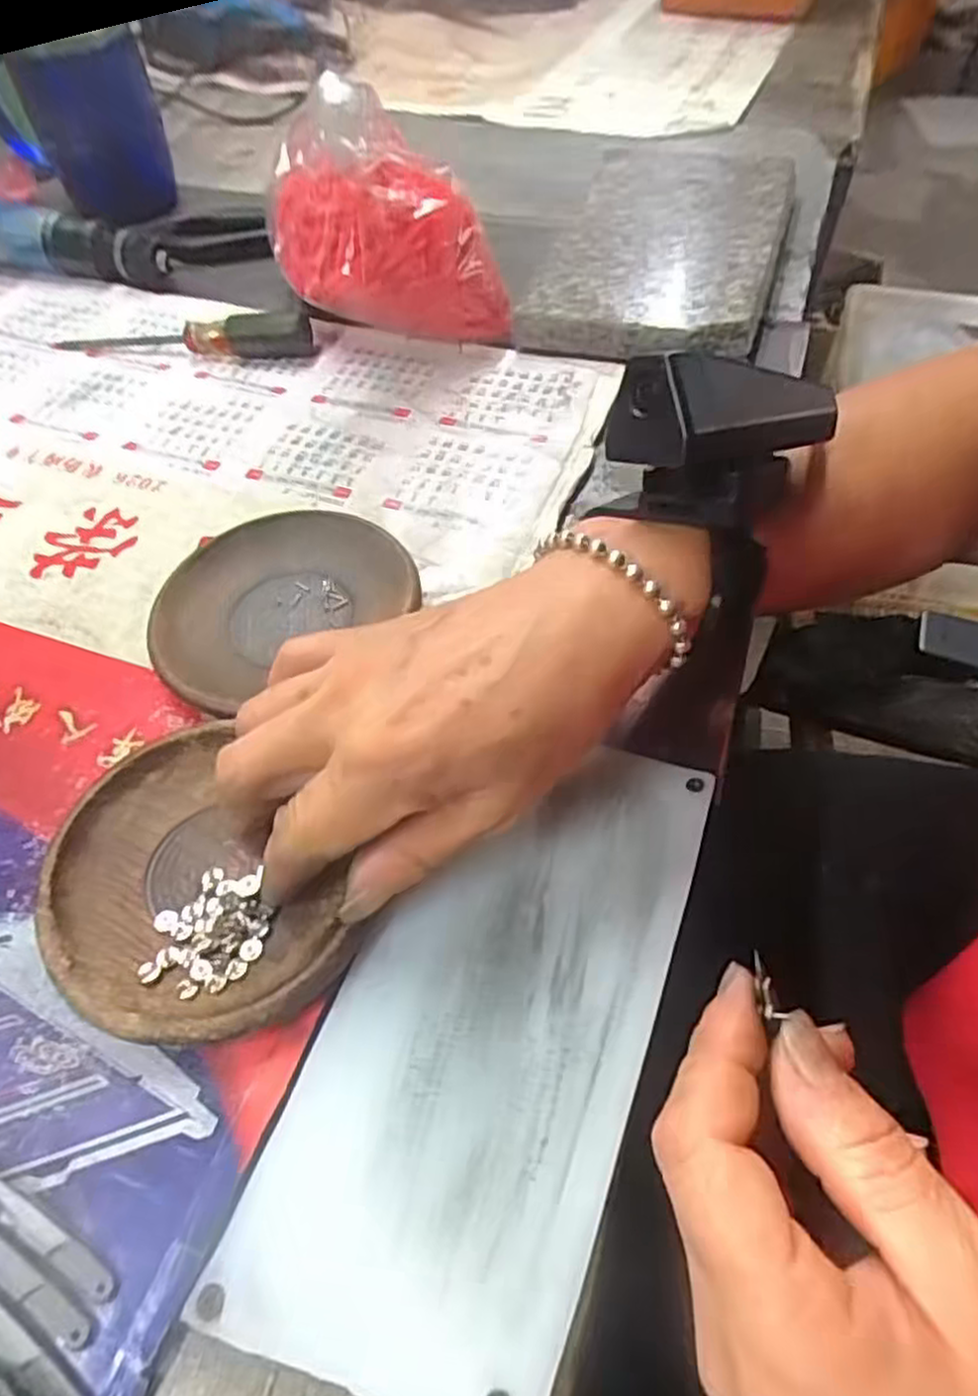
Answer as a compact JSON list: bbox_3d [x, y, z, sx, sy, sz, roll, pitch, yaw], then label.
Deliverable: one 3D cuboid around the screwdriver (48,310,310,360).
[{"bbox_3d":[-0.191,-0.229,0.466,0.171,0.027,0.023,8,56,10],"label":"screwdriver"}]

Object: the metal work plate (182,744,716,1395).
[{"bbox_3d":[0.002,0.093,0.233,0.090,0.004,0.192,19,59,13],"label":"metal work plate"}]

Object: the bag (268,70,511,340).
[{"bbox_3d":[-0.061,-0.274,0.430,0.123,0.124,0.102,-13,55,-5],"label":"bag"}]

